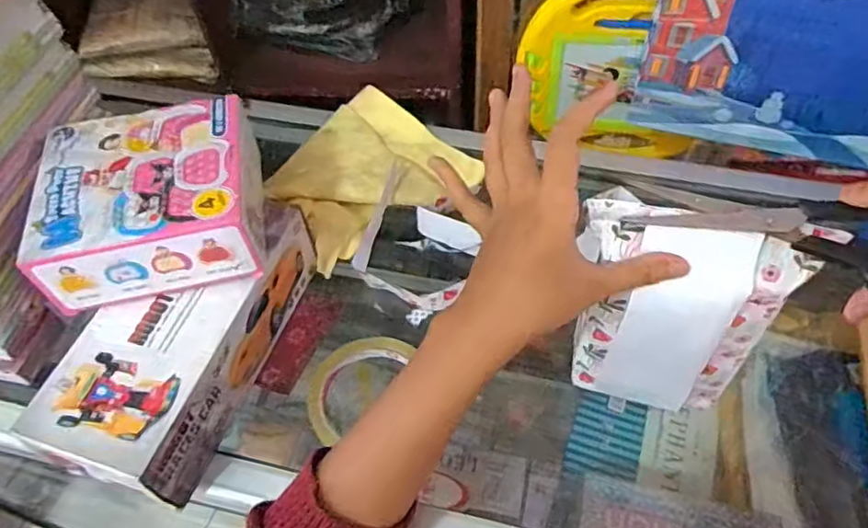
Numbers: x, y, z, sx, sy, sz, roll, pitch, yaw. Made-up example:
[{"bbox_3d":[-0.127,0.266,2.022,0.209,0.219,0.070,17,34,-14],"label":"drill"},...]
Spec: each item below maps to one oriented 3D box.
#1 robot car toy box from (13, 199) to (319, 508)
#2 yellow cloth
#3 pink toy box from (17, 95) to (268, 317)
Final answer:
[{"bbox_3d":[-0.178,0.050,0.452,0.094,0.073,0.218,14,57,12],"label":"robot car toy box"},{"bbox_3d":[-0.067,-0.087,0.577,0.181,0.032,0.151,-37,62,-21],"label":"yellow cloth"},{"bbox_3d":[-0.197,-0.048,0.441,0.148,0.054,0.135,-14,56,-7],"label":"pink toy box"}]

